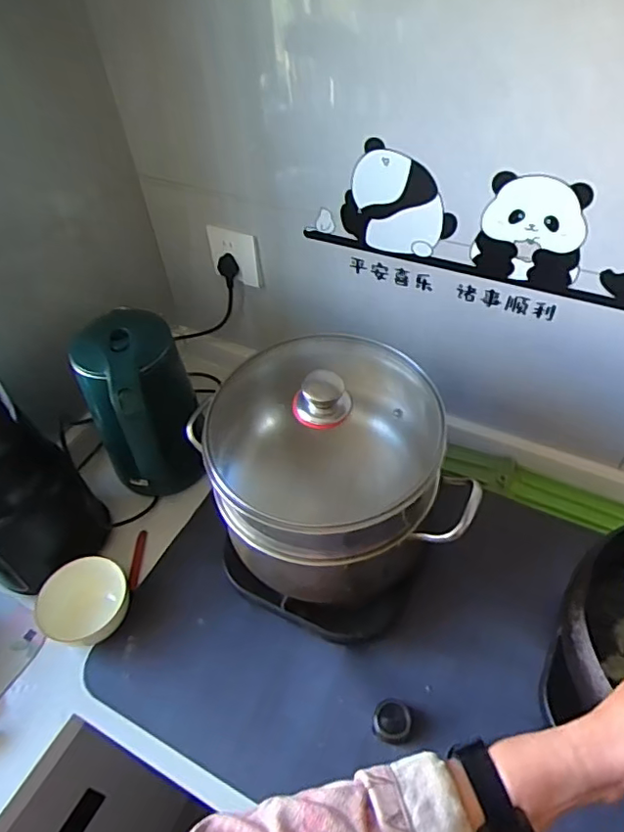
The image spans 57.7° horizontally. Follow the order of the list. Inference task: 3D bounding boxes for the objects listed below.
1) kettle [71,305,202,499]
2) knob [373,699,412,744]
[{"bbox_3d":[-0.233,0.005,0.802,0.145,0.250,0.171,-22,50,-13],"label":"kettle"},{"bbox_3d":[0.089,0.335,0.624,0.039,0.016,0.041,-3,48,3],"label":"knob"}]

